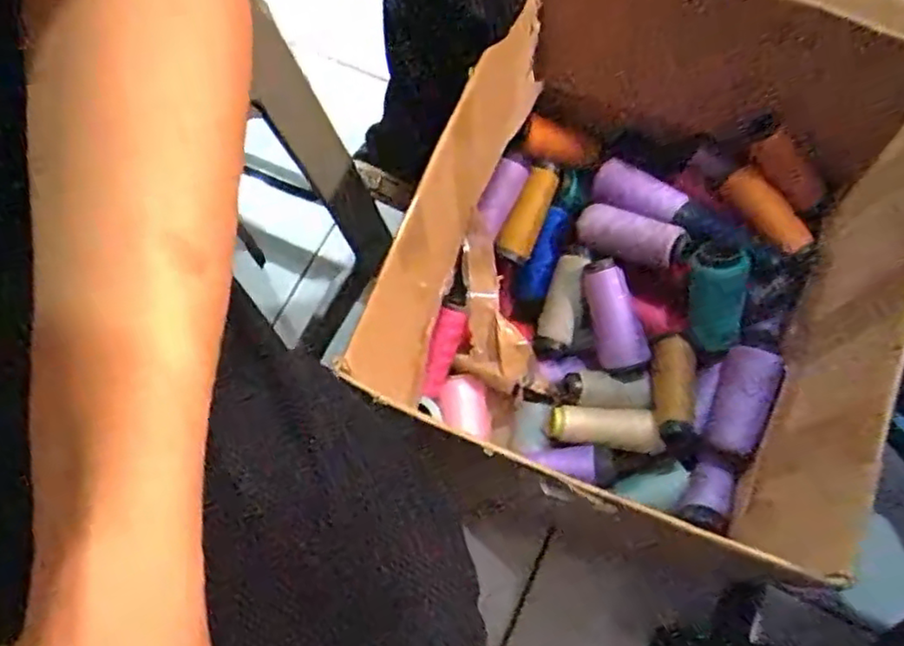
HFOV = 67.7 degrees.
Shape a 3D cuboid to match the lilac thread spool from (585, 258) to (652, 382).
[{"bbox_3d":[0.173,-0.005,0.707,0.049,0.051,0.125,-10,72,-2],"label":"lilac thread spool"}]

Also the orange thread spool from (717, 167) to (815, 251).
[{"bbox_3d":[0.307,-0.114,0.658,0.032,0.034,0.106,-24,58,-6],"label":"orange thread spool"}]

